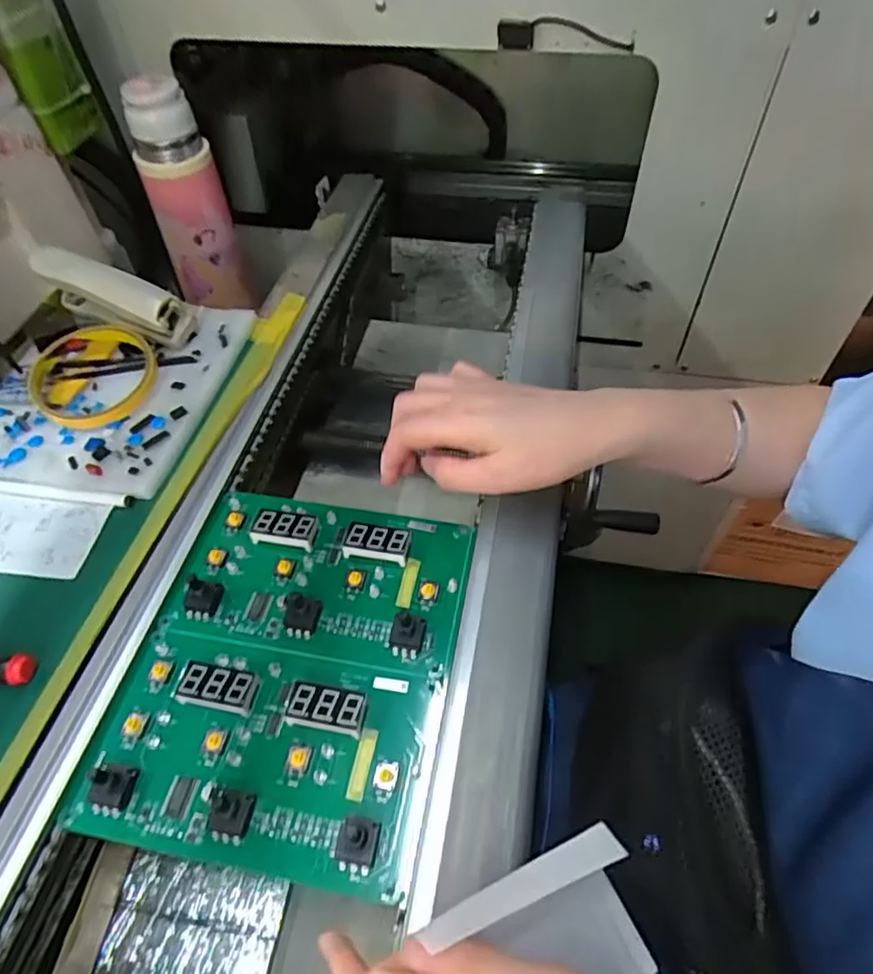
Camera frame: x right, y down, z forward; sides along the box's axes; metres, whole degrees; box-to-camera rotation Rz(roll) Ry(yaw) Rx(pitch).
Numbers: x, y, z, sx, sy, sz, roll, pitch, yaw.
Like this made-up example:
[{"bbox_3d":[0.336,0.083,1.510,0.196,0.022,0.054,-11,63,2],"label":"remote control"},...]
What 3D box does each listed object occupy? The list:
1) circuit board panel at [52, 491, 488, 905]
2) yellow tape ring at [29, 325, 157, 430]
[{"bbox_3d":[-0.077,0.088,0.331,0.163,0.019,0.197,9,50,7],"label":"circuit board panel"},{"bbox_3d":[-0.249,-0.078,0.441,0.088,0.011,0.086,-3,68,-3],"label":"yellow tape ring"}]

